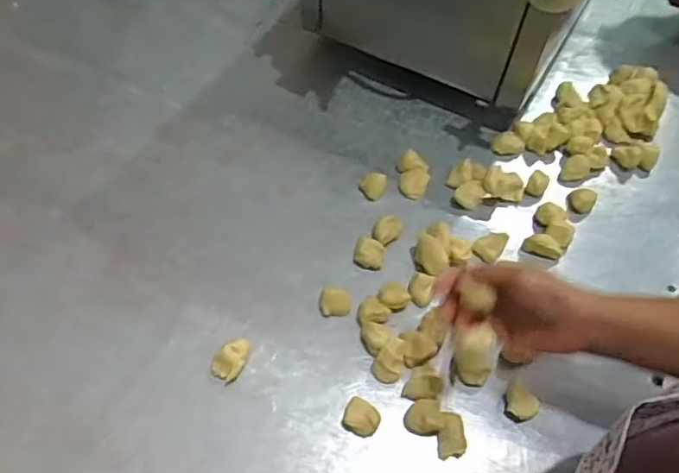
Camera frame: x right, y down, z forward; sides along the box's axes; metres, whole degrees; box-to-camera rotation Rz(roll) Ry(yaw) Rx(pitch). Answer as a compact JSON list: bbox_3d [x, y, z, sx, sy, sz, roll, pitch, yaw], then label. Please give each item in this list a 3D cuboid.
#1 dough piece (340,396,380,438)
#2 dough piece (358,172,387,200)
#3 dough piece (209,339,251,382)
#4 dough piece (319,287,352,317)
[{"bbox_3d":[0.021,0.169,0.528,0.033,0.020,0.027,24,57,12],"label":"dough piece"},{"bbox_3d":[0.040,-0.063,0.680,0.030,0.020,0.033,2,55,-3],"label":"dough piece"},{"bbox_3d":[-0.106,0.119,0.554,0.031,0.022,0.039,20,56,9],"label":"dough piece"},{"bbox_3d":[-0.005,0.068,0.596,0.033,0.017,0.027,-3,56,-6],"label":"dough piece"}]

